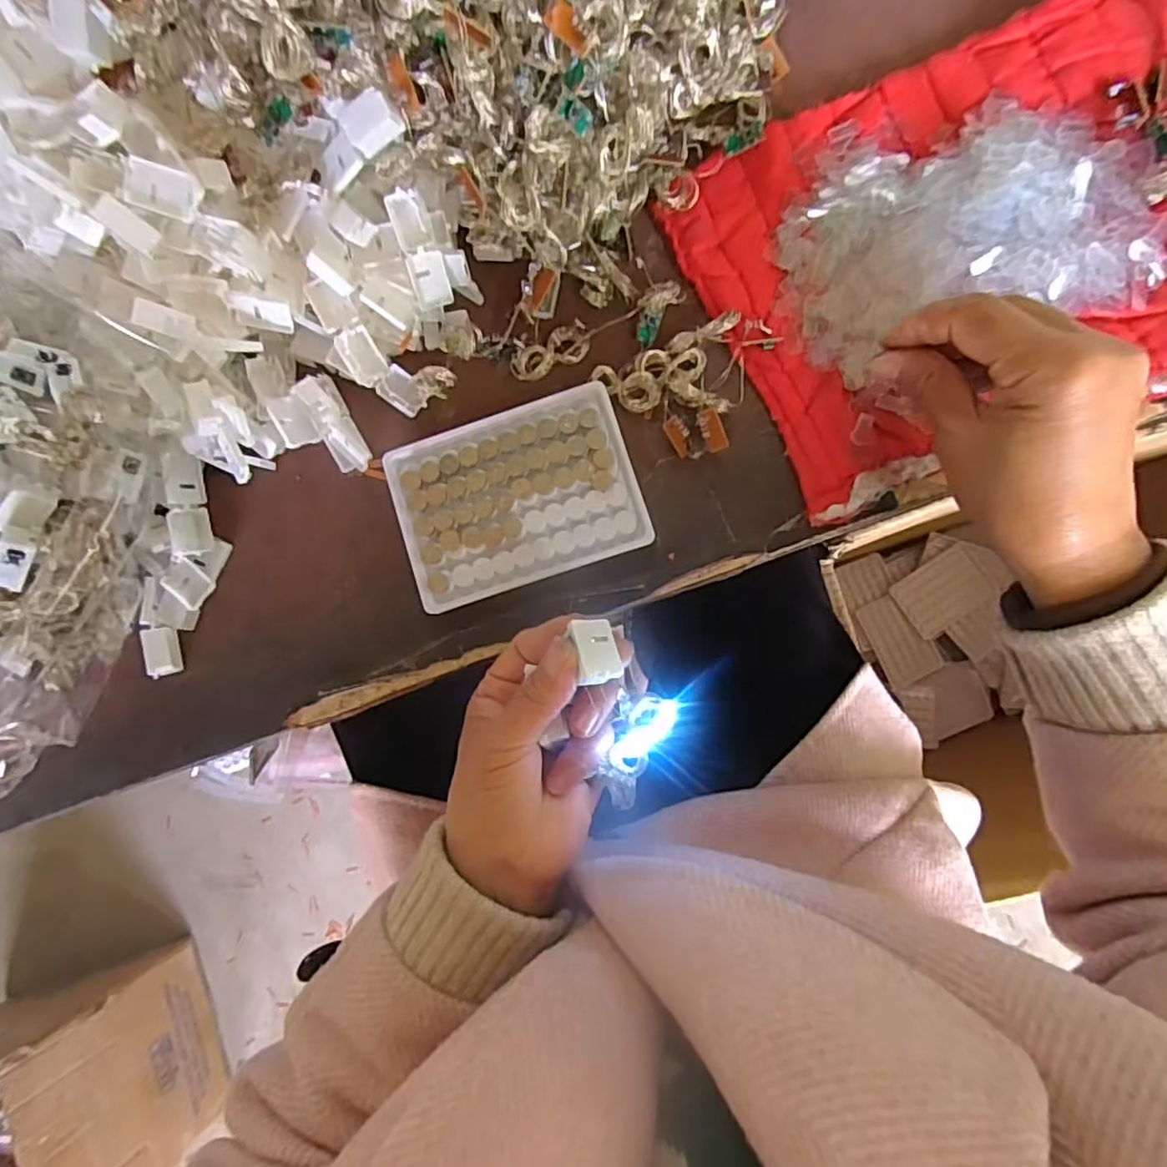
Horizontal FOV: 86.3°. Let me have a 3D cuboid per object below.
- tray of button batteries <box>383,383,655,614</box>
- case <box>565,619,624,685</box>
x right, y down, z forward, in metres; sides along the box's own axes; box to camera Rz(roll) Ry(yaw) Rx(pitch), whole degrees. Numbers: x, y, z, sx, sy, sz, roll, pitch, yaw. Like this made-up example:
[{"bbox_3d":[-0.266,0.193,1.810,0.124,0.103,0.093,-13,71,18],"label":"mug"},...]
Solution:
[{"bbox_3d":[-0.037,-0.048,0.344,0.129,0.014,0.095,-18,83,3],"label":"tray of button batteries"},{"bbox_3d":[0.005,0.030,0.269,0.019,0.008,0.027,-1,58,-25],"label":"case"}]

